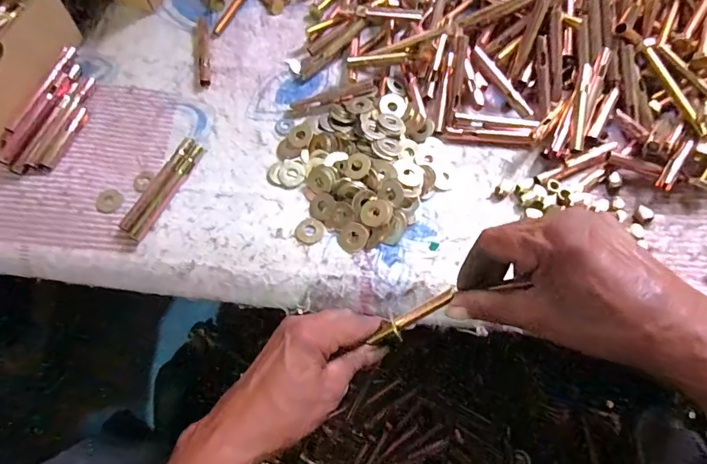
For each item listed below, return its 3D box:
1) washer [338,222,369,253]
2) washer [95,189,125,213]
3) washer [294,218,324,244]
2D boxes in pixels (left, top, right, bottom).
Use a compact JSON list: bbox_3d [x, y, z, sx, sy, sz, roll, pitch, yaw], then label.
[{"bbox_3d":[0.000,0.005,0.393,0.025,0.004,0.026,-1,83,9],"label":"washer"},{"bbox_3d":[-0.219,-0.027,0.407,0.022,0.004,0.023,0,67,1],"label":"washer"},{"bbox_3d":[-0.039,-0.001,0.399,0.025,0.004,0.025,0,67,1],"label":"washer"}]

